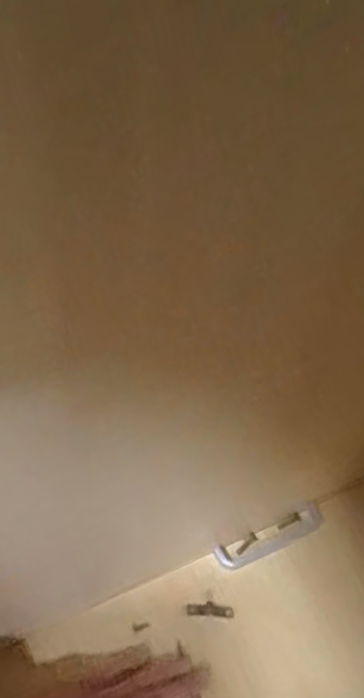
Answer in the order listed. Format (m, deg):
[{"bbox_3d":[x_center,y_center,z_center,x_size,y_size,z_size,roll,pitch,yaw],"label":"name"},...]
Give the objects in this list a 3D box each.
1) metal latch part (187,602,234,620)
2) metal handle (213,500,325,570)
[{"bbox_3d":[0.023,0.213,0.609,0.038,0.004,0.011,6,52,0],"label":"metal latch part"},{"bbox_3d":[0.079,0.164,0.648,0.107,0.008,0.025,-21,57,-21],"label":"metal handle"}]

